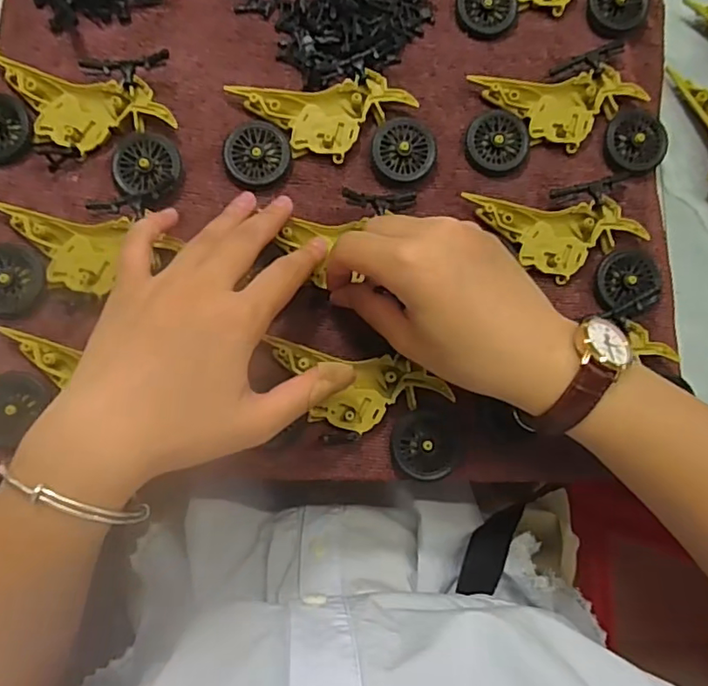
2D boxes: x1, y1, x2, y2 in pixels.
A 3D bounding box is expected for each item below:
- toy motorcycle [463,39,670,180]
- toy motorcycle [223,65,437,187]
[{"bbox_3d":[0.123,-0.131,0.335,0.114,0.014,0.073,-13,84,-6],"label":"toy motorcycle"},{"bbox_3d":[-0.014,-0.121,0.323,0.114,0.011,0.060,-4,83,-5],"label":"toy motorcycle"}]

